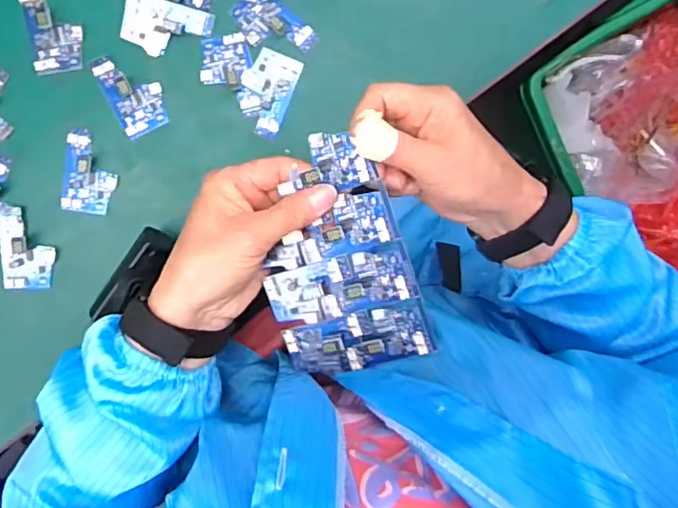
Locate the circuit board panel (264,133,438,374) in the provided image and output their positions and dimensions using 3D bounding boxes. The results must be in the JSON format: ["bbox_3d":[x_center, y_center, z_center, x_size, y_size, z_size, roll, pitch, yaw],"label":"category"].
[{"bbox_3d":[-0.005,0.006,0.353,0.094,0.012,0.145,-15,103,14],"label":"circuit board panel"}]

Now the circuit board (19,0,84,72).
[{"bbox_3d":[-0.197,-0.157,0.388,0.035,0.005,0.058,-9,98,-4],"label":"circuit board"}]

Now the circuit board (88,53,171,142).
[{"bbox_3d":[-0.147,-0.115,0.398,0.036,0.005,0.059,-27,99,-2],"label":"circuit board"}]

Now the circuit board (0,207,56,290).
[{"bbox_3d":[-0.225,-0.003,0.401,0.036,0.008,0.058,-1,97,-5],"label":"circuit board"}]

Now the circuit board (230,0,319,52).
[{"bbox_3d":[-0.047,-0.162,0.400,0.058,0.004,0.034,40,92,-9],"label":"circuit board"}]

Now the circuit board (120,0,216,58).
[{"bbox_3d":[-0.121,-0.158,0.394,0.060,0.004,0.037,14,96,-7],"label":"circuit board"}]

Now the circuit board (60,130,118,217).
[{"bbox_3d":[-0.177,-0.058,0.401,0.035,0.004,0.057,9,96,-7],"label":"circuit board"}]

